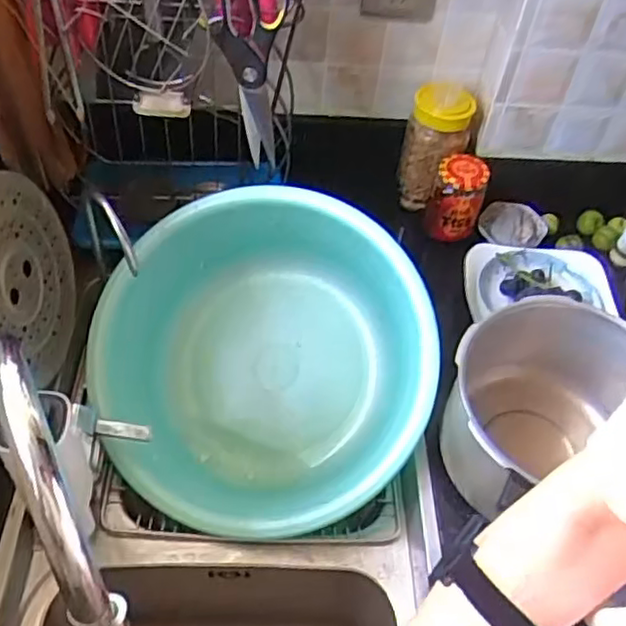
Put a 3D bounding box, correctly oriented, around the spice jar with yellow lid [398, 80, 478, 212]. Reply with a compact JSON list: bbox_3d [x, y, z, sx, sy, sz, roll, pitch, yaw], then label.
[{"bbox_3d":[0.166,-0.227,0.921,0.080,0.161,0.092,13,51,5],"label":"spice jar with yellow lid"}]

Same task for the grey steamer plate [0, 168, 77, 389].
[{"bbox_3d":[-0.304,-0.034,0.691,0.016,0.224,0.207,-2,72,7],"label":"grey steamer plate"}]

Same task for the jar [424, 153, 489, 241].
[{"bbox_3d":[0.194,-0.150,0.910,0.064,0.120,0.060,13,51,5],"label":"jar"}]

